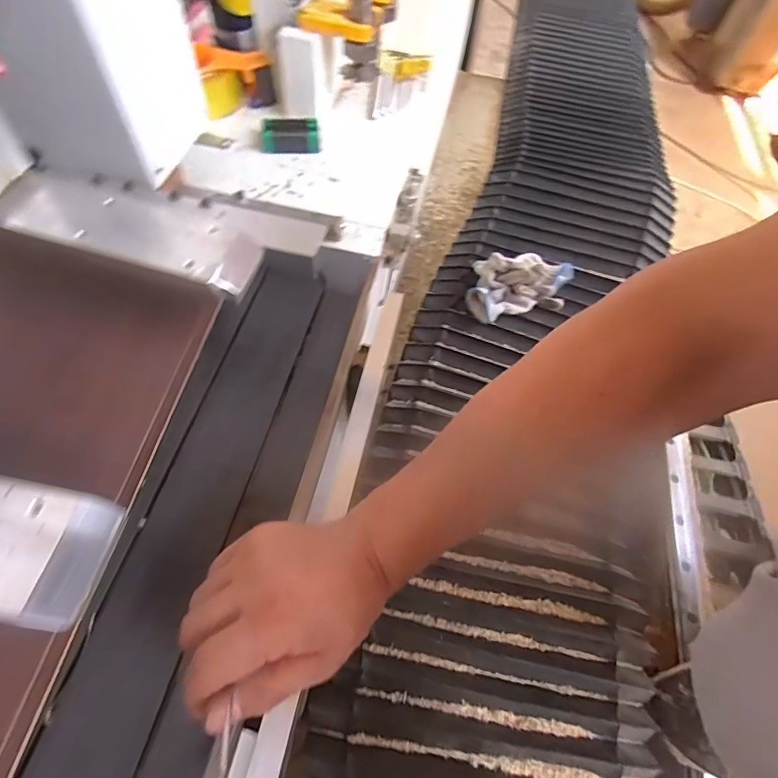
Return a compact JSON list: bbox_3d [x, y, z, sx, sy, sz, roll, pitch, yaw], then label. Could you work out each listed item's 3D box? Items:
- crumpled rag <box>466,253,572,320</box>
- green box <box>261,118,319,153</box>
[{"bbox_3d":[0.212,-0.165,0.700,0.175,0.055,0.142,5,60,1],"label":"crumpled rag"},{"bbox_3d":[-0.134,-0.342,0.603,0.074,0.023,0.045,-5,60,-8],"label":"green box"}]

